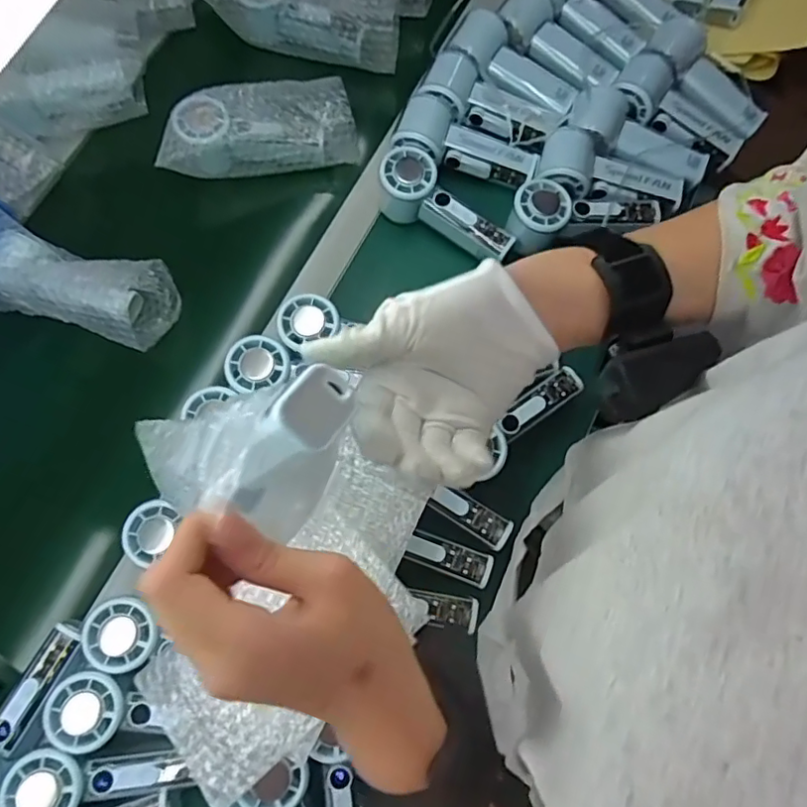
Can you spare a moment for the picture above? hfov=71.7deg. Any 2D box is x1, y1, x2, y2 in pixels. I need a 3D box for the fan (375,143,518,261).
[{"bbox_3d":[0.046,-0.202,0.581,0.151,0.062,0.061,27,77,6],"label":"fan"}]

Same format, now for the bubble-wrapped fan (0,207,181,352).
[{"bbox_3d":[-0.328,-0.120,0.557,0.182,0.068,0.086,16,77,3],"label":"bubble-wrapped fan"}]

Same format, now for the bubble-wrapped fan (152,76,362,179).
[{"bbox_3d":[-0.153,-0.292,0.594,0.196,0.059,0.067,-12,77,-4],"label":"bubble-wrapped fan"}]

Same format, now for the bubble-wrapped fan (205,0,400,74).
[{"bbox_3d":[-0.103,-0.455,0.640,0.199,0.062,0.082,12,76,2],"label":"bubble-wrapped fan"}]

